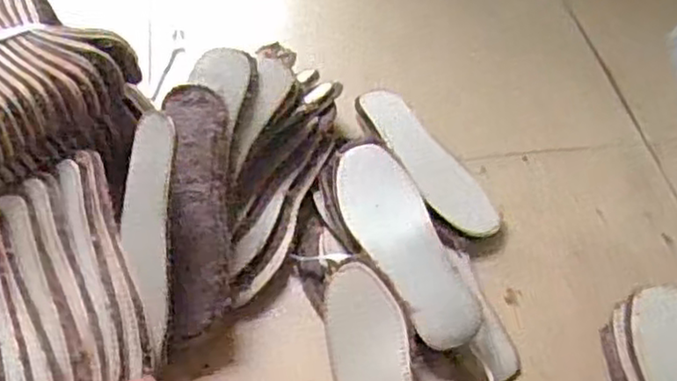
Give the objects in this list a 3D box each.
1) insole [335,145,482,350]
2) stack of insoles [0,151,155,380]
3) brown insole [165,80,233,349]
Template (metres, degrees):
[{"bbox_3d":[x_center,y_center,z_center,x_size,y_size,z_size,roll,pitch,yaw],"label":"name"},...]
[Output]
[{"bbox_3d":[0.060,0.047,0.697,0.076,0.017,0.237,-24,56,-2],"label":"insole"},{"bbox_3d":[-0.284,0.121,0.650,0.199,0.096,0.259,-18,55,-17],"label":"stack of insoles"},{"bbox_3d":[-0.131,0.017,0.666,0.063,0.024,0.234,0,80,-21],"label":"brown insole"}]

